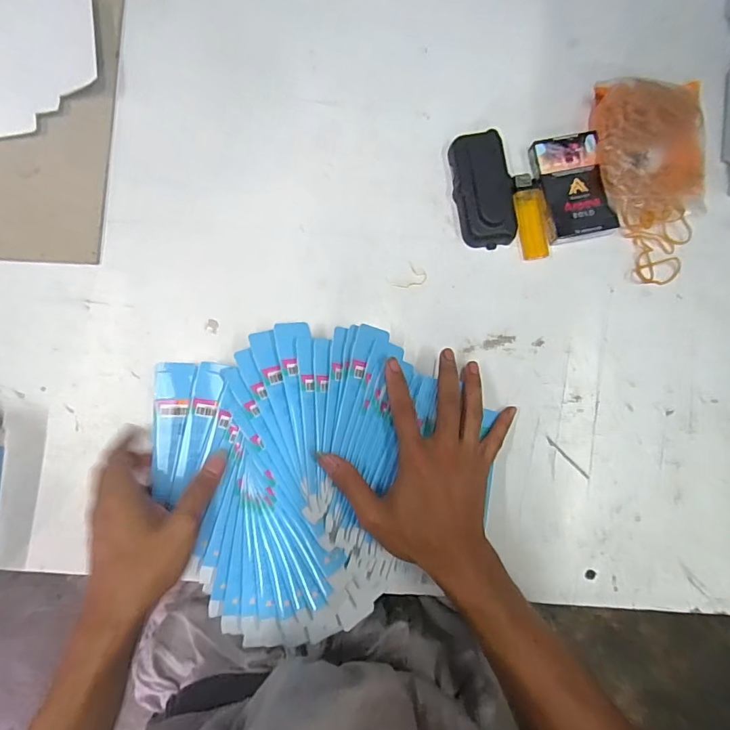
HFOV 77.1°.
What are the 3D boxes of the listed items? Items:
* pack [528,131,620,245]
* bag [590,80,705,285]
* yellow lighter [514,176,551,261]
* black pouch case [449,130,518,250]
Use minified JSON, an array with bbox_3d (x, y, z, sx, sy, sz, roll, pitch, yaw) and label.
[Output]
[{"bbox_3d":[0.197,-0.169,0.435,0.061,0.022,0.098,-11,84,-1],"label":"pack"},{"bbox_3d":[0.269,-0.173,0.426,0.098,0.041,0.179,-2,84,0],"label":"bag"},{"bbox_3d":[0.159,-0.142,0.439,0.026,0.009,0.080,-8,84,-1],"label":"yellow lighter"},{"bbox_3d":[0.113,-0.167,0.435,0.053,0.018,0.105,-12,84,-1],"label":"black pouch case"}]

